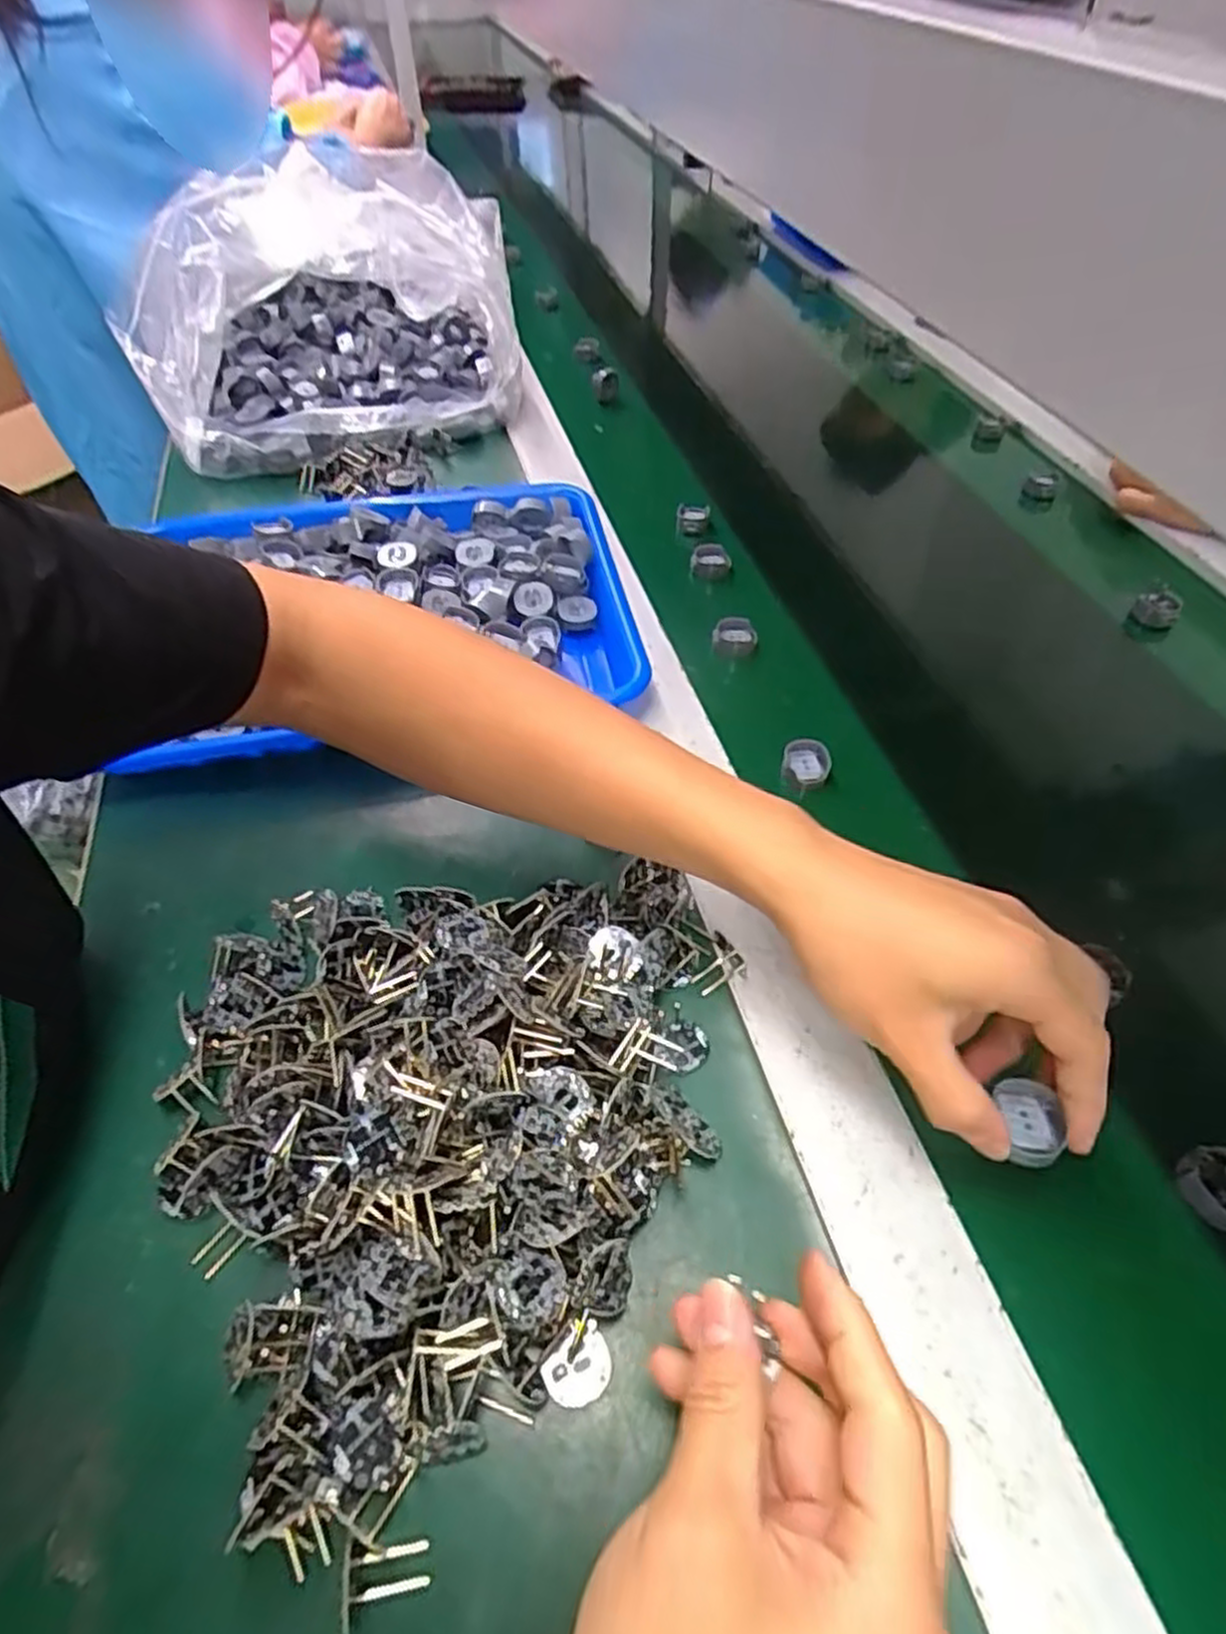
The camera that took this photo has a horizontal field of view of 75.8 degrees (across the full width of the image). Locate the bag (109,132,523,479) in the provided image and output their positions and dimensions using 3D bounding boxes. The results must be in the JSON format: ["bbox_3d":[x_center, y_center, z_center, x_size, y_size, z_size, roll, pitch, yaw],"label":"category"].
[{"bbox_3d":[-0.250,-0.462,0.705,0.327,0.136,0.337,-16,52,-12],"label":"bag"}]

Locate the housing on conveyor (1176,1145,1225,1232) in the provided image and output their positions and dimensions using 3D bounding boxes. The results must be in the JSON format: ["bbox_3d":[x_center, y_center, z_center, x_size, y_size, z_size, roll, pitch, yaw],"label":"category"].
[{"bbox_3d":[0.239,0.145,0.309,0.026,0.012,0.029,-19,52,-16],"label":"housing on conveyor"}]

